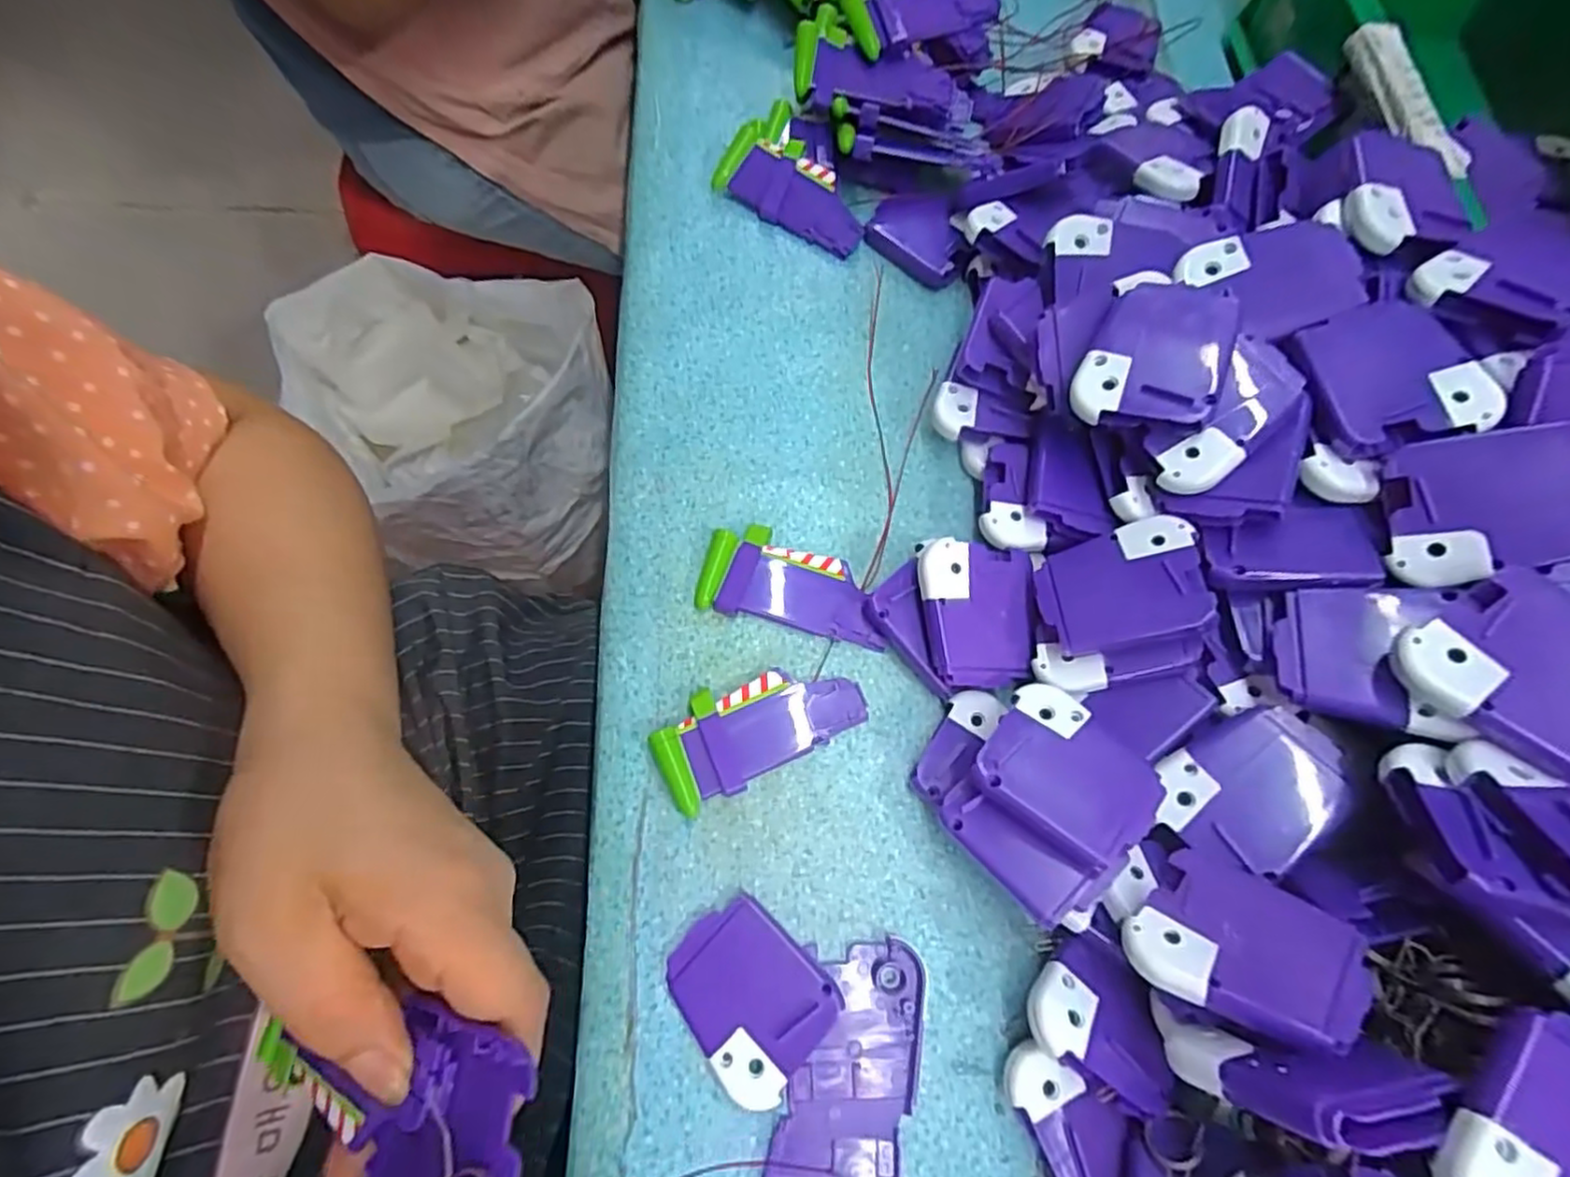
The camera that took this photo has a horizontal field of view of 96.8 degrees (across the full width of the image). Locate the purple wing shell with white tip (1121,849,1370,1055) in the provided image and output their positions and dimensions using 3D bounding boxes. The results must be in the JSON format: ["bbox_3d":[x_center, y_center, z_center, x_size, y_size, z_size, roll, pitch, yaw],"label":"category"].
[{"bbox_3d":[0.151,0.117,0.230,0.062,0.008,0.049,16,50,34],"label":"purple wing shell with white tip"}]

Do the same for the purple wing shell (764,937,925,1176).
[{"bbox_3d":[0.021,0.195,0.256,0.050,0.007,0.118,10,71,1],"label":"purple wing shell"}]

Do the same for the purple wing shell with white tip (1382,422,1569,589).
[{"bbox_3d":[0.244,-0.029,0.237,0.061,0.004,0.050,-10,82,33],"label":"purple wing shell with white tip"}]

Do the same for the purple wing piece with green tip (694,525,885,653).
[{"bbox_3d":[0.004,-0.002,0.320,0.083,0.011,0.041,12,71,2],"label":"purple wing piece with green tip"}]

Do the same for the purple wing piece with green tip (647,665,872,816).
[{"bbox_3d":[-0.011,0.058,0.300,0.088,0.011,0.041,-26,74,-10],"label":"purple wing piece with green tip"}]

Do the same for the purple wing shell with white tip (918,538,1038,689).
[{"bbox_3d":[0.082,0.011,0.300,0.050,0.007,0.060,2,86,-7],"label":"purple wing shell with white tip"}]

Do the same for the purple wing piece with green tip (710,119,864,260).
[{"bbox_3d":[0.004,-0.223,0.389,0.090,0.023,0.042,34,74,9],"label":"purple wing piece with green tip"}]

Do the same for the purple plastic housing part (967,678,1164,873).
[{"bbox_3d":[0.107,0.071,0.266,0.061,0.012,0.050,36,67,27],"label":"purple plastic housing part"}]

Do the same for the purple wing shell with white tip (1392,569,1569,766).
[{"bbox_3d":[0.233,0.027,0.215,0.050,0.008,0.061,-40,64,-3],"label":"purple wing shell with white tip"}]

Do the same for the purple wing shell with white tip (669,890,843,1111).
[{"bbox_3d":[-0.015,0.155,0.266,0.060,0.013,0.051,42,75,12],"label":"purple wing shell with white tip"}]

